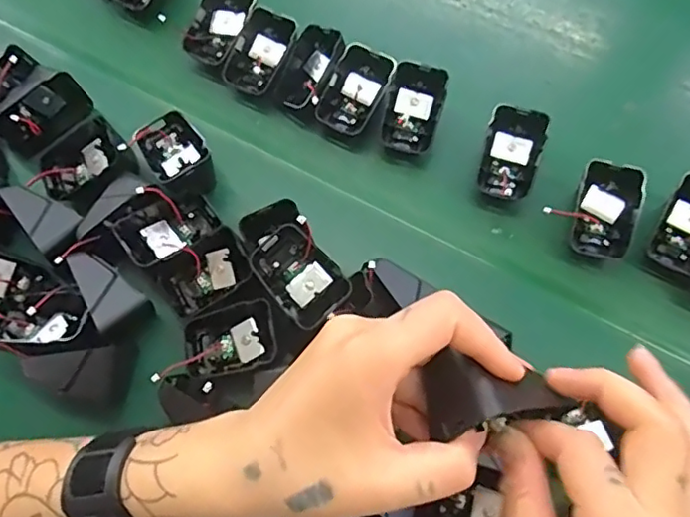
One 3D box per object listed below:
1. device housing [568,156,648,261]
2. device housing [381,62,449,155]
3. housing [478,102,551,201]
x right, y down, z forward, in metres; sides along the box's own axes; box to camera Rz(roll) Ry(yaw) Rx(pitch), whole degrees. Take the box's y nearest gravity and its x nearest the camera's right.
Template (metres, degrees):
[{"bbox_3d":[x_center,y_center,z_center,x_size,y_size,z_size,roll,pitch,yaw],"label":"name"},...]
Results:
[{"bbox_3d":[0.193,-0.035,0.423,0.043,0.012,0.068,15,97,12],"label":"device housing"},{"bbox_3d":[0.055,-0.119,0.457,0.042,0.014,0.067,14,105,3],"label":"device housing"},{"bbox_3d":[0.129,-0.081,0.440,0.041,0.014,0.068,15,98,11],"label":"housing"}]

